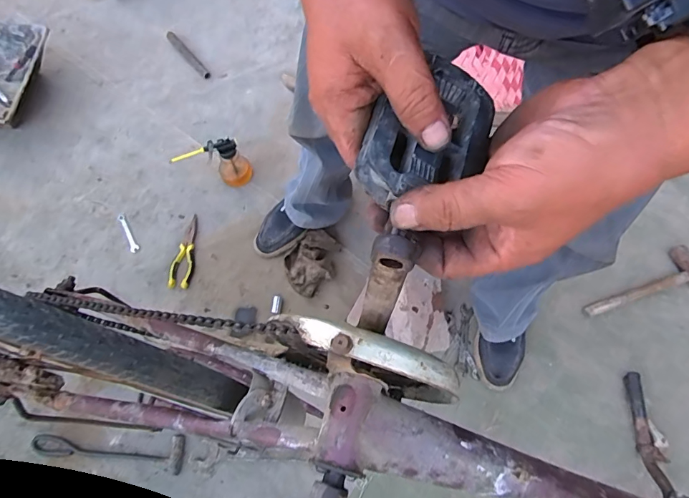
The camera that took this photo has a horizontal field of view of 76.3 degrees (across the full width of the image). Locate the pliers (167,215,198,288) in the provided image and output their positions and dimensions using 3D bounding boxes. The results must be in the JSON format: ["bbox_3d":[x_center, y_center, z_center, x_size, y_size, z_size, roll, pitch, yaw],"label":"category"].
[{"bbox_3d":[-0.379,0.005,1.056,0.051,0.022,0.189,7,69,3],"label":"pliers"}]

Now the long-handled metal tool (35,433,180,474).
[{"bbox_3d":[-0.464,0.398,0.861,0.295,0.015,0.065,2,67,1],"label":"long-handled metal tool"}]

